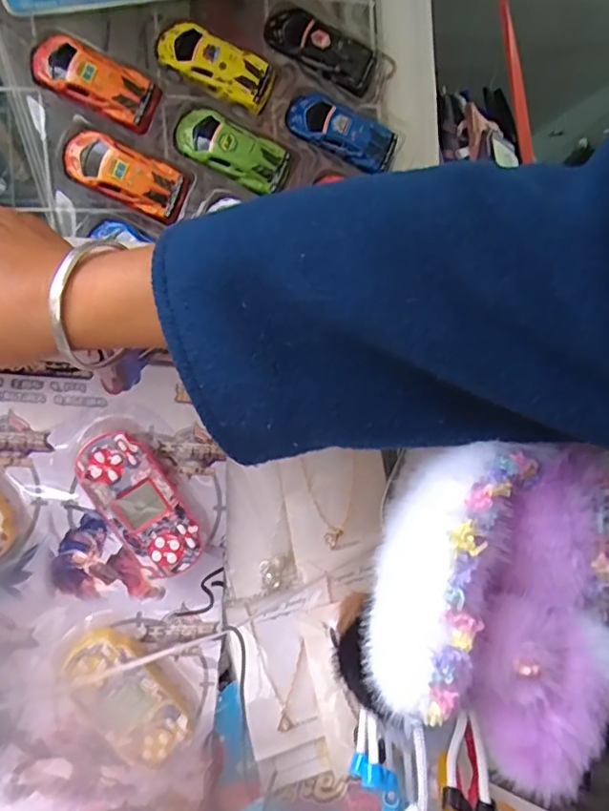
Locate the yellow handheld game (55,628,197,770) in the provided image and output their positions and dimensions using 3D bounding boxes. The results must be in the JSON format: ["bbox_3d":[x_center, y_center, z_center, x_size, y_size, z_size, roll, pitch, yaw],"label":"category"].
[{"bbox_3d":[-0.100,0.163,0.318,0.042,0.082,0.022,-39,10,-10],"label":"yellow handheld game"}]

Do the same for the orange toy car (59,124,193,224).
[{"bbox_3d":[-0.103,-0.133,0.319,0.070,0.031,0.012,23,-1,-9],"label":"orange toy car"}]

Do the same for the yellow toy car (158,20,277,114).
[{"bbox_3d":[-0.052,-0.200,0.325,0.068,0.029,0.016,25,1,-5],"label":"yellow toy car"}]

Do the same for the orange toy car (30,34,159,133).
[{"bbox_3d":[-0.118,-0.183,0.313,0.070,0.030,0.015,24,-2,-9],"label":"orange toy car"}]

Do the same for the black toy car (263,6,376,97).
[{"bbox_3d":[0.010,-0.215,0.336,0.068,0.028,0.013,25,-2,-9],"label":"black toy car"}]

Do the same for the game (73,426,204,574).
[{"bbox_3d":[-0.092,0.054,0.316,0.039,0.086,0.022,-36,10,-11],"label":"game"}]

